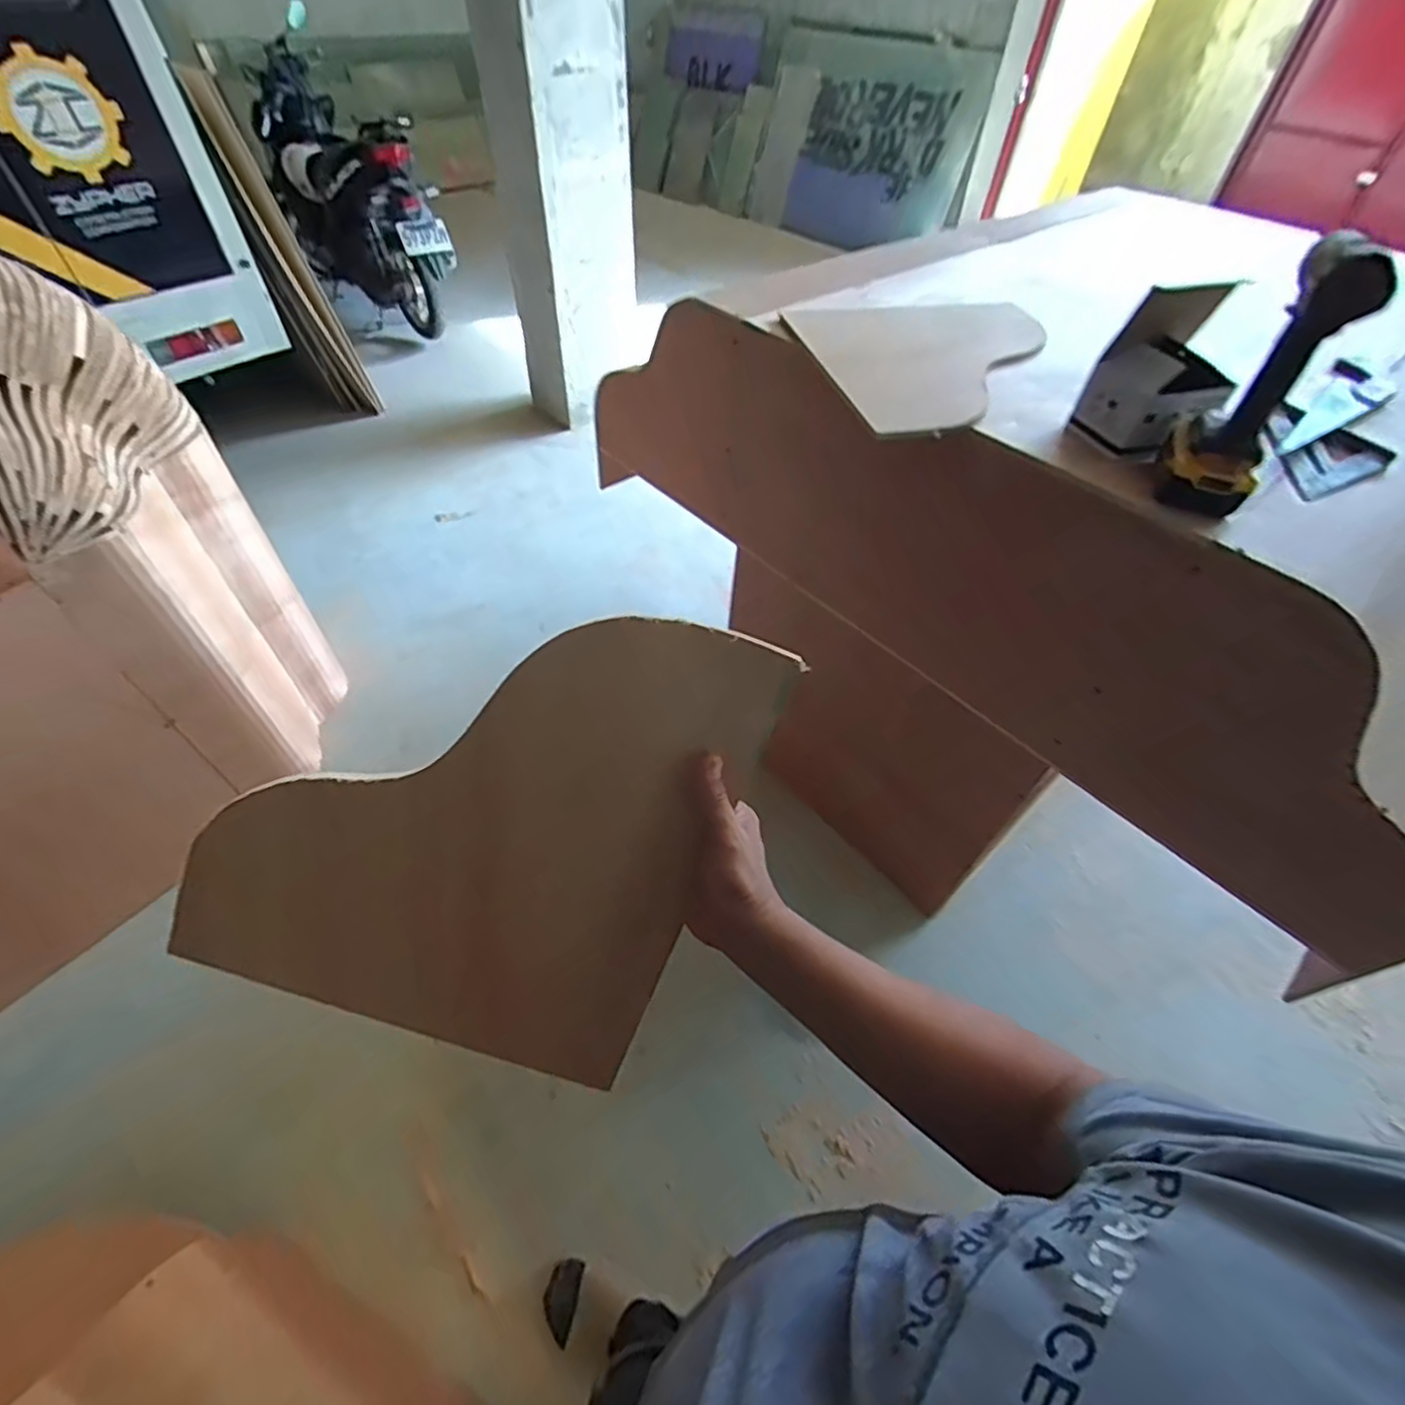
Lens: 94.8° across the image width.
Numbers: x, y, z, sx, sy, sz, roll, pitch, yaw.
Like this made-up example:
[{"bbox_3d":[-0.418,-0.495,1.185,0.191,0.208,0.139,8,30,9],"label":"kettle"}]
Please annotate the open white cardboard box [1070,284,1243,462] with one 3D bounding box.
[{"bbox_3d":[0.528,-0.377,0.741,0.102,0.155,0.124,-36,60,-28],"label":"open white cardboard box"}]

